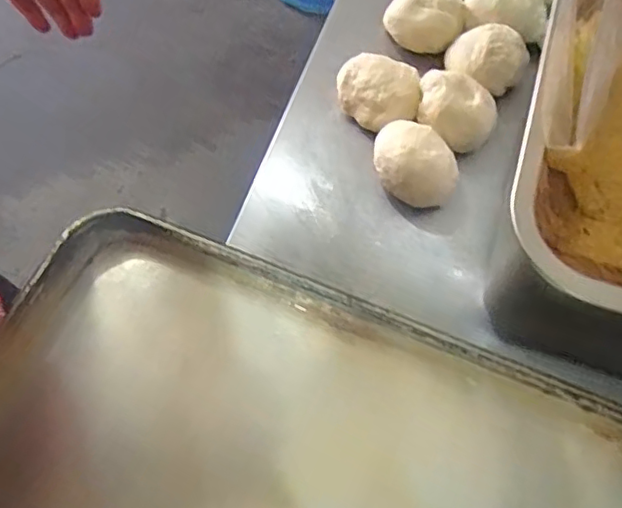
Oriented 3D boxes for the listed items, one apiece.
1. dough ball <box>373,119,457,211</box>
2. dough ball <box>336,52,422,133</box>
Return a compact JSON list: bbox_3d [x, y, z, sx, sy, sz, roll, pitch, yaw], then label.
[{"bbox_3d":[0.086,-0.075,0.500,0.074,0.048,0.067,20,67,8],"label":"dough ball"},{"bbox_3d":[0.058,-0.142,0.534,0.071,0.043,0.071,0,66,-1],"label":"dough ball"}]

